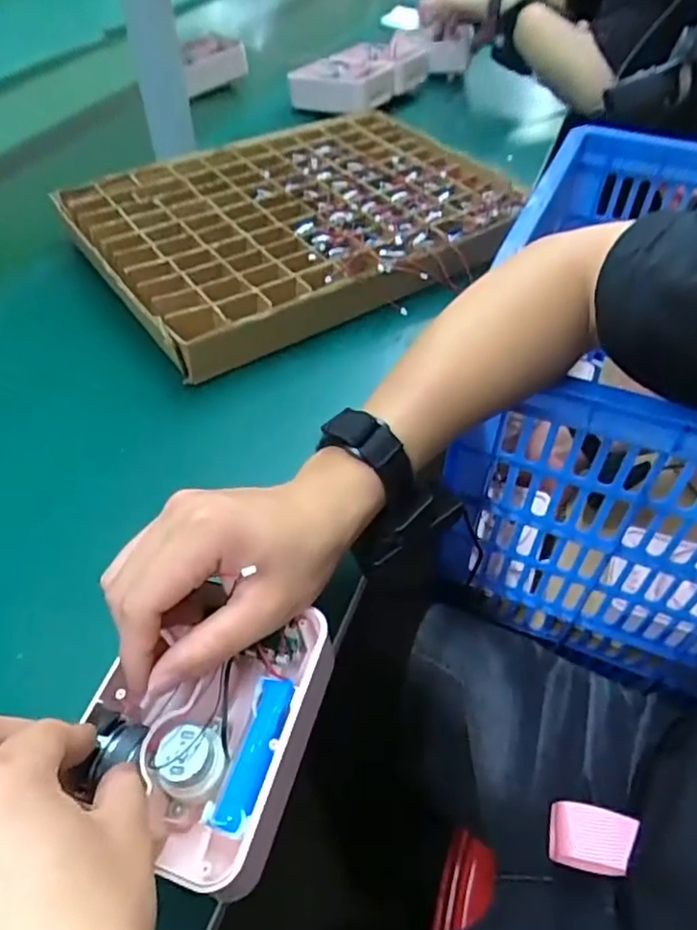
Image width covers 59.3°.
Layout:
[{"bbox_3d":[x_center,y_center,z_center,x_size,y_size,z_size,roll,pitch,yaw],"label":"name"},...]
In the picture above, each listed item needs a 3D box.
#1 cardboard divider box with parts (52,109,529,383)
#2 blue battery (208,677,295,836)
[{"bbox_3d":[-0.042,-0.259,0.644,0.437,0.057,0.329,-27,54,-22],"label":"cardboard divider box with parts"},{"bbox_3d":[-0.043,0.135,0.287,0.017,0.016,0.066,13,50,11],"label":"blue battery"}]

